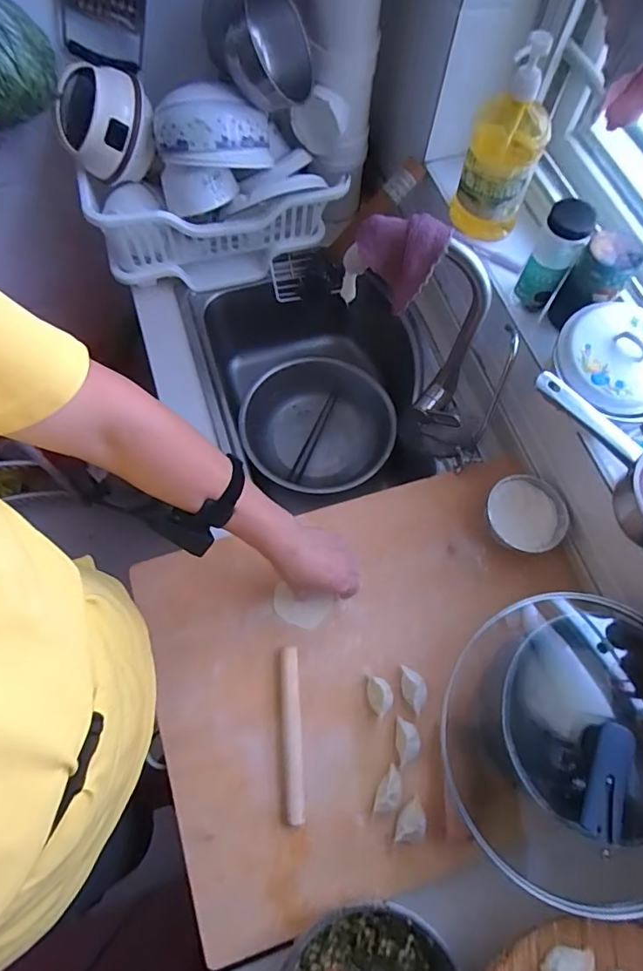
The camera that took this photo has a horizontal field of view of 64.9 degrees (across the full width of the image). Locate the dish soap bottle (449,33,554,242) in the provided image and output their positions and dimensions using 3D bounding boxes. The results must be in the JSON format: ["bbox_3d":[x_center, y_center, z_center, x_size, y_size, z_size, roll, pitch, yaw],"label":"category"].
[{"bbox_3d":[0.260,-0.474,0.721,0.101,0.280,0.090,18,68,5],"label":"dish soap bottle"}]

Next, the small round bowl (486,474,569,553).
[{"bbox_3d":[0.308,0.048,0.764,0.115,0.046,0.113,1,68,-2],"label":"small round bowl"}]

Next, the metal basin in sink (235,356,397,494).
[{"bbox_3d":[-0.011,-0.114,1.061,0.305,0.089,0.292,1,68,-2],"label":"metal basin in sink"}]

